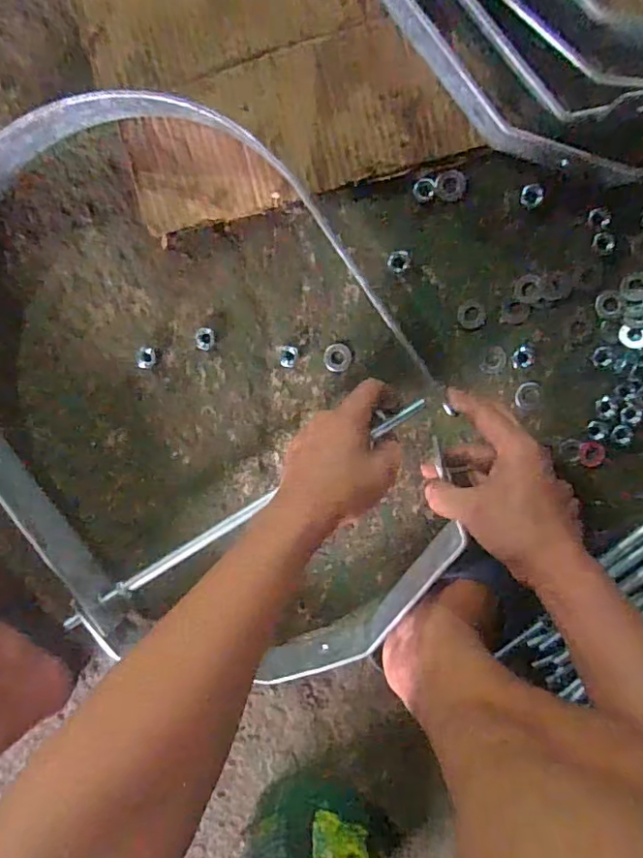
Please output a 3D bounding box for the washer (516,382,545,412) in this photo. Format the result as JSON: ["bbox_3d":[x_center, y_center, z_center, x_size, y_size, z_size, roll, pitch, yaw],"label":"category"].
[{"bbox_3d":[0.192,-0.031,0.501,0.024,0.004,0.026,1,102,3],"label":"washer"}]

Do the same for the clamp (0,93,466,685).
[{"bbox_3d":[-0.116,-0.013,0.493,0.403,0.069,0.546,-32,95,8],"label":"clamp"}]

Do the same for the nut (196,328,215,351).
[{"bbox_3d":[-0.109,-0.085,0.514,0.017,0.005,0.021,2,102,3],"label":"nut"}]

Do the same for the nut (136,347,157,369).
[{"bbox_3d":[-0.169,-0.069,0.524,0.018,0.010,0.020,-3,102,4],"label":"nut"}]

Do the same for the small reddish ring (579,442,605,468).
[{"bbox_3d":[0.251,0.024,0.504,0.025,0.004,0.023,1,102,3],"label":"small reddish ring"}]

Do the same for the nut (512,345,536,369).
[{"bbox_3d":[0.185,-0.066,0.497,0.020,0.004,0.021,0,102,4],"label":"nut"}]

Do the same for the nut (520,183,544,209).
[{"bbox_3d":[0.180,-0.199,0.467,0.019,0.004,0.020,6,110,20],"label":"nut"}]

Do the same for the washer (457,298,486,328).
[{"bbox_3d":[0.136,-0.104,0.491,0.025,0.004,0.026,1,102,3],"label":"washer"}]

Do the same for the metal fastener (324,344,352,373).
[{"bbox_3d":[0.015,-0.067,0.515,0.026,0.004,0.027,1,102,3],"label":"metal fastener"}]

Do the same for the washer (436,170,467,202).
[{"bbox_3d":[0.113,-0.212,0.474,0.025,0.004,0.025,7,103,2],"label":"washer"}]

